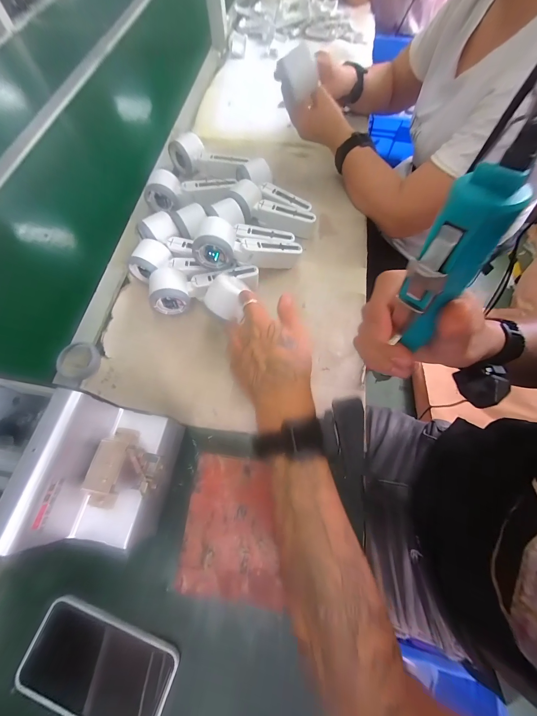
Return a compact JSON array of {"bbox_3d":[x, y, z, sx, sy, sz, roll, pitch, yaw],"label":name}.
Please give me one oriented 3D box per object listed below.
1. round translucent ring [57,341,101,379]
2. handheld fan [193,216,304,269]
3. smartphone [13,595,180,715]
[{"bbox_3d":[-0.275,0.003,0.394,0.052,0.015,0.053,0,66,0],"label":"round translucent ring"},{"bbox_3d":[-0.029,-0.170,0.414,0.166,0.061,0.050,2,65,-18],"label":"handheld fan"},{"bbox_3d":[-0.167,0.303,0.265,0.146,0.012,0.074,19,68,8],"label":"smartphone"}]

